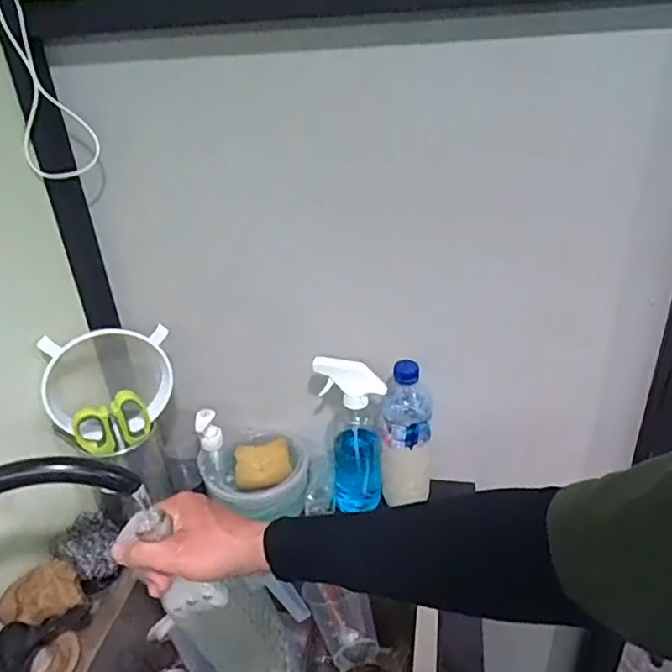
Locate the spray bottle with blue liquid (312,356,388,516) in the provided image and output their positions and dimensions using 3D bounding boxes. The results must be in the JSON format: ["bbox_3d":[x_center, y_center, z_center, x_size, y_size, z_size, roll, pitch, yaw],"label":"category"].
[{"bbox_3d":[0.024,0.118,0.790,0.080,0.235,0.079,0,29,6],"label":"spray bottle with blue liquid"}]

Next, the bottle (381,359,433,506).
[{"bbox_3d":[0.092,0.129,0.770,0.063,0.211,0.068,-1,29,5],"label":"bottle"}]

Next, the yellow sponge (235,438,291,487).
[{"bbox_3d":[-0.102,0.178,0.811,0.077,0.024,0.068,-7,29,-5],"label":"yellow sponge"}]

